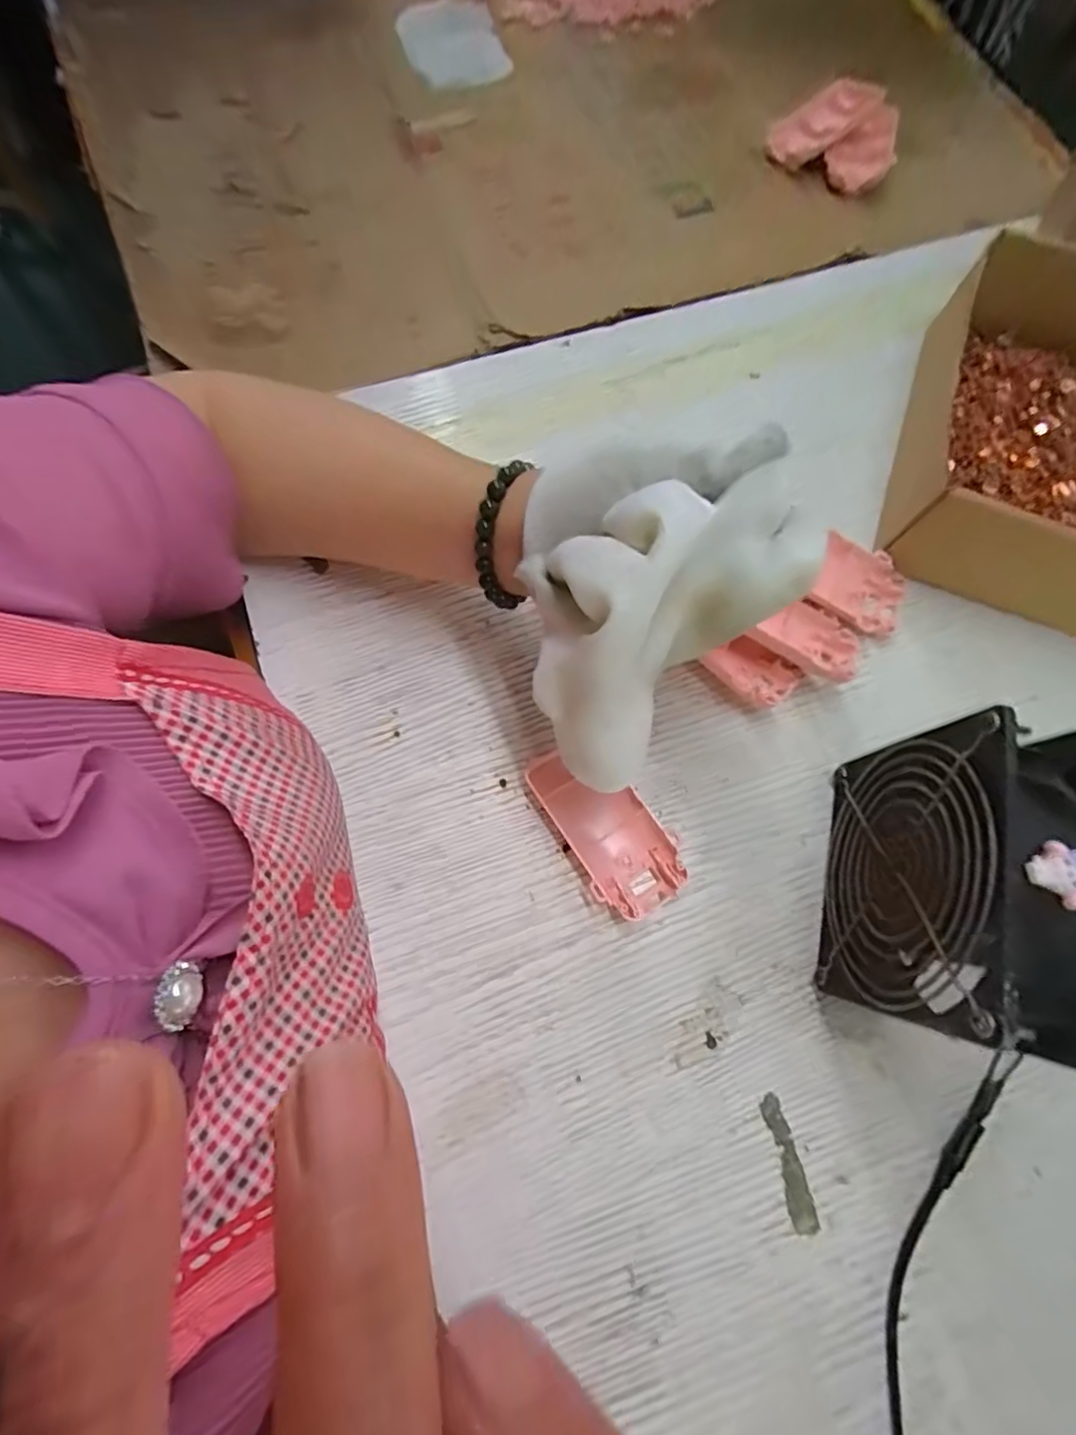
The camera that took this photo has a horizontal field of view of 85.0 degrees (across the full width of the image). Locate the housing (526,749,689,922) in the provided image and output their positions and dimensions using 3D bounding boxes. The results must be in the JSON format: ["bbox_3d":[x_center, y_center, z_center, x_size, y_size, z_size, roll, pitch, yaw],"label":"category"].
[{"bbox_3d":[0.037,0.058,0.311,0.048,0.016,0.094,-28,76,-11],"label":"housing"}]

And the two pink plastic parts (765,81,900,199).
[{"bbox_3d":[0.250,-0.482,0.487,0.094,0.032,0.086,32,75,7],"label":"two pink plastic parts"}]

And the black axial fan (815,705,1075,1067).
[{"bbox_3d":[0.175,0.070,0.255,0.046,0.127,0.117,13,72,2],"label":"black axial fan"}]

